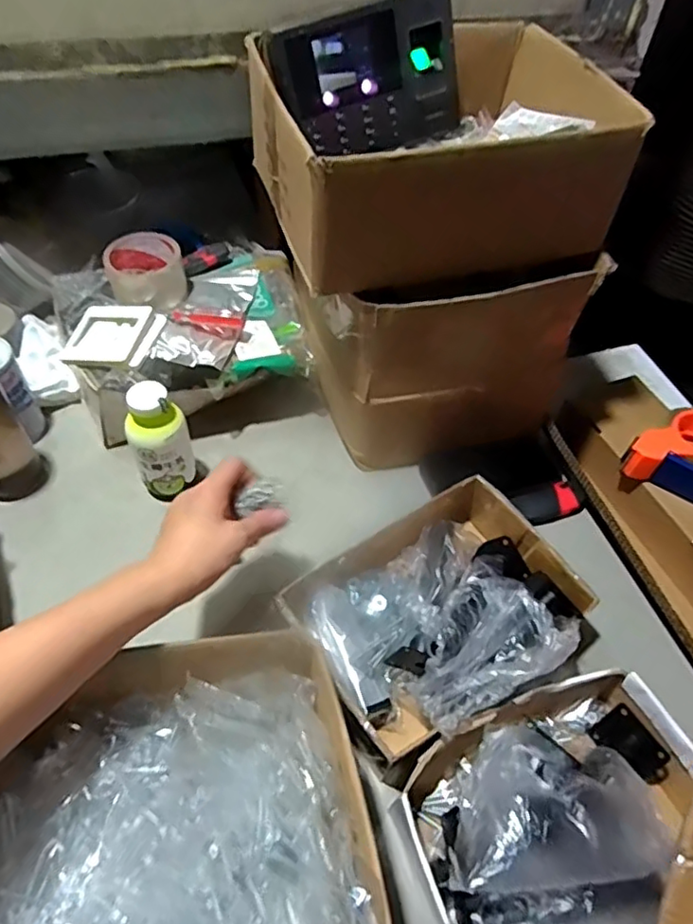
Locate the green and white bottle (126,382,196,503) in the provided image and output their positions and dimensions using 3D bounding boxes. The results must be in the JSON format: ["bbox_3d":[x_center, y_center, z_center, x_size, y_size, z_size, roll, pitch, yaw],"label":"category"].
[{"bbox_3d":[-0.199,-0.021,0.655,0.063,0.132,0.050,-17,56,-16],"label":"green and white bottle"}]

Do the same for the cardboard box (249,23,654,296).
[{"bbox_3d":[0.084,-0.305,0.596,0.306,0.119,0.242,-13,55,-13],"label":"cardboard box"}]

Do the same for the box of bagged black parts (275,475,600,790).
[{"bbox_3d":[0.095,0.139,0.582,0.256,0.096,0.194,-27,59,-22],"label":"box of bagged black parts"}]

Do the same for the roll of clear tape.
[{"bbox_3d":[-0.244,-0.232,0.747,0.086,0.046,0.105,-26,59,-22],"label":"roll of clear tape"}]

